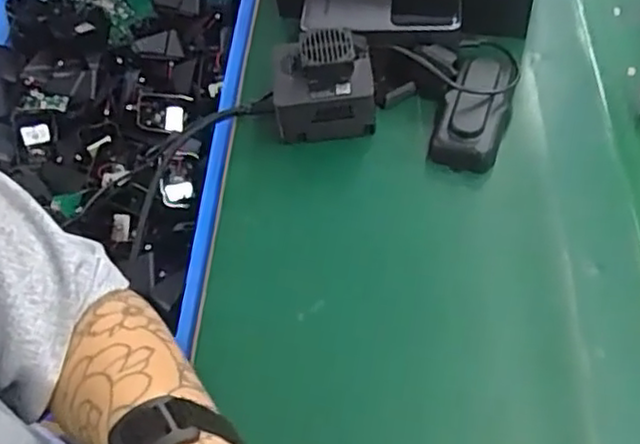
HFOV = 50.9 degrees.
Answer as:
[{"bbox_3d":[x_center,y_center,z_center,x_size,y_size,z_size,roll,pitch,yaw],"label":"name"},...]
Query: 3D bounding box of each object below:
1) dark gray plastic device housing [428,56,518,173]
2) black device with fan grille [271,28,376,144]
[{"bbox_3d":[0.122,-0.089,0.523,0.049,0.041,0.104,17,56,16],"label":"dark gray plastic device housing"},{"bbox_3d":[0.002,-0.108,0.537,0.077,0.063,0.070,-5,53,1],"label":"black device with fan grille"}]

